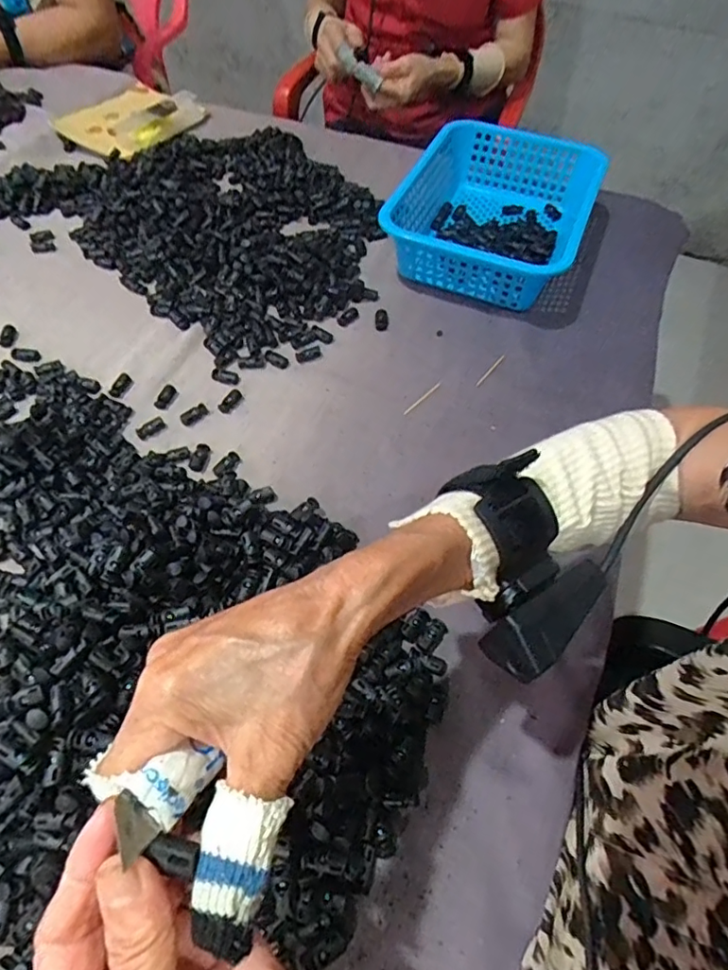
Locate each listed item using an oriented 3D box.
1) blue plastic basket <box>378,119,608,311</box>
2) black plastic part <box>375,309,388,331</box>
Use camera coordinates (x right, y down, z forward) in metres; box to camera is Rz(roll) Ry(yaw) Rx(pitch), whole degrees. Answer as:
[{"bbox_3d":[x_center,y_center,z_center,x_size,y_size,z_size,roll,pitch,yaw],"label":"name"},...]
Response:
[{"bbox_3d":[0.160,-0.341,0.697,0.222,0.081,0.287,21,58,11],"label":"blue plastic basket"},{"bbox_3d":[0.020,-0.190,0.633,0.015,0.009,0.028,4,56,0],"label":"black plastic part"}]

